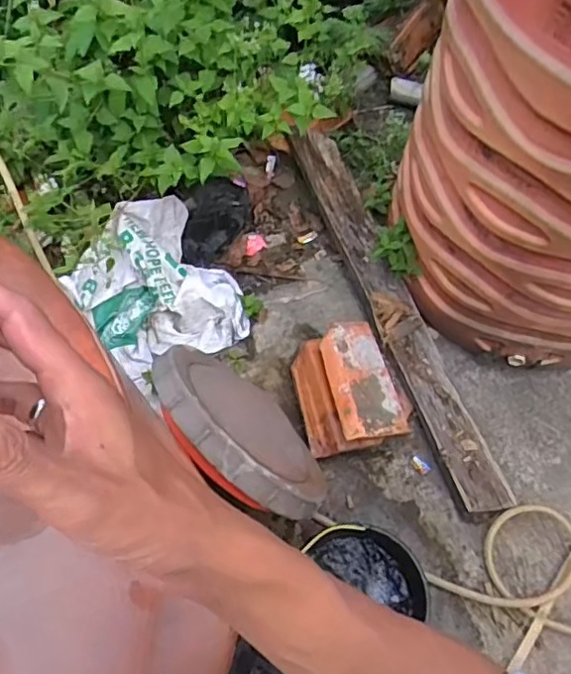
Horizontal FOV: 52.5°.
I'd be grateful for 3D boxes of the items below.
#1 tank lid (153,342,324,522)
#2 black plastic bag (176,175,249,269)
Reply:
[{"bbox_3d":[-0.068,0.178,1.241,0.110,0.487,0.446,-47,70,14],"label":"tank lid"},{"bbox_3d":[-0.205,-0.345,1.701,0.204,0.052,0.294,-6,67,-6],"label":"black plastic bag"}]

